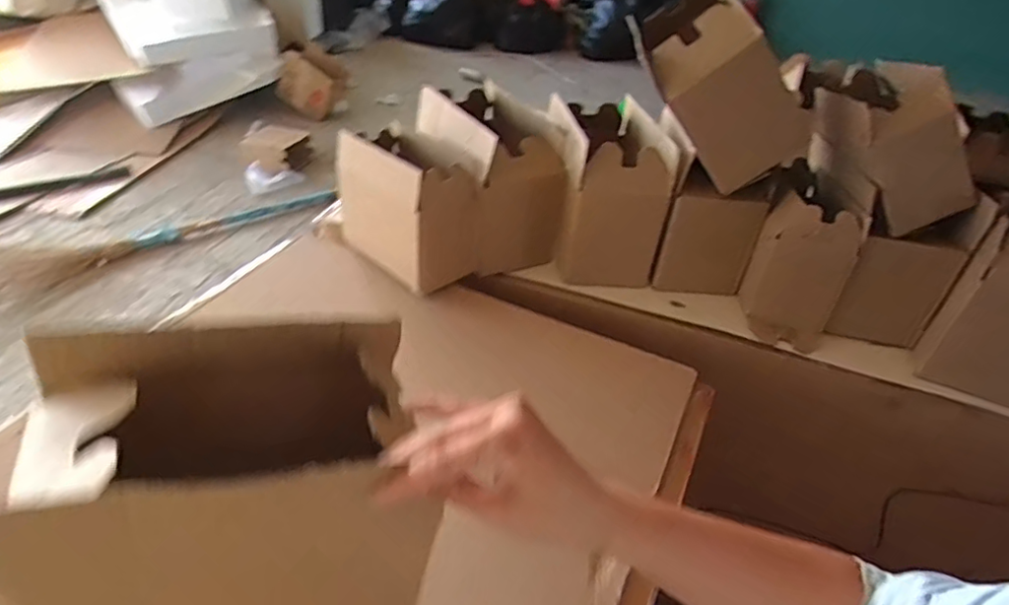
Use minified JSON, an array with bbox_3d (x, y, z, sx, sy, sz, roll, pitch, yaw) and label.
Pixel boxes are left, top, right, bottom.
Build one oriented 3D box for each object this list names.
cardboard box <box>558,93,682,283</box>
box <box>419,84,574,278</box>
[{"bbox_3d":[0.152,-0.189,0.920,0.141,0.181,0.252,-1,40,-8],"label":"cardboard box"},{"bbox_3d":[-0.084,-0.175,0.904,0.289,0.203,0.266,-15,44,-23],"label":"box"}]

